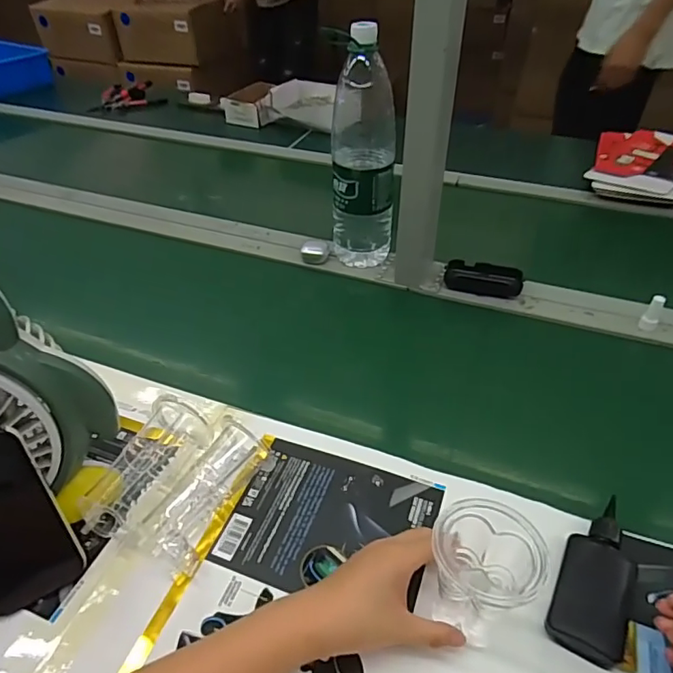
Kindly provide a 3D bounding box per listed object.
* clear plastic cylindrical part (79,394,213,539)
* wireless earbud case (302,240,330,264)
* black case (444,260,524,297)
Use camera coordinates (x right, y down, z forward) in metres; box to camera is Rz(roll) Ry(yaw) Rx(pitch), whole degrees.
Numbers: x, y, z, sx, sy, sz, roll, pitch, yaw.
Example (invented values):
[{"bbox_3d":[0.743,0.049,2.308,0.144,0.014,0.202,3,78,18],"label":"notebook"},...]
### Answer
[{"bbox_3d":[-0.178,0.128,0.498,0.063,0.053,0.132,13,43,14],"label":"clear plastic cylindrical part"},{"bbox_3d":[-0.034,-0.136,0.833,0.044,0.021,0.040,-1,41,-1],"label":"wireless earbud case"},{"bbox_3d":[0.221,-0.085,0.783,0.113,0.035,0.044,9,42,10],"label":"black case"}]

